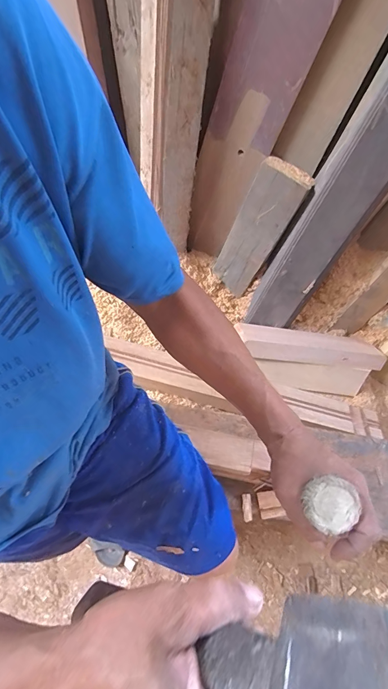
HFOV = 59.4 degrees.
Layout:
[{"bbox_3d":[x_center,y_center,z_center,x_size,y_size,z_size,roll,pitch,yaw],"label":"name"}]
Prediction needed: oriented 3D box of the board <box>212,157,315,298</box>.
[{"bbox_3d":[0.159,-0.293,0.906,0.124,0.364,0.026,40,49,9],"label":"board"}]

